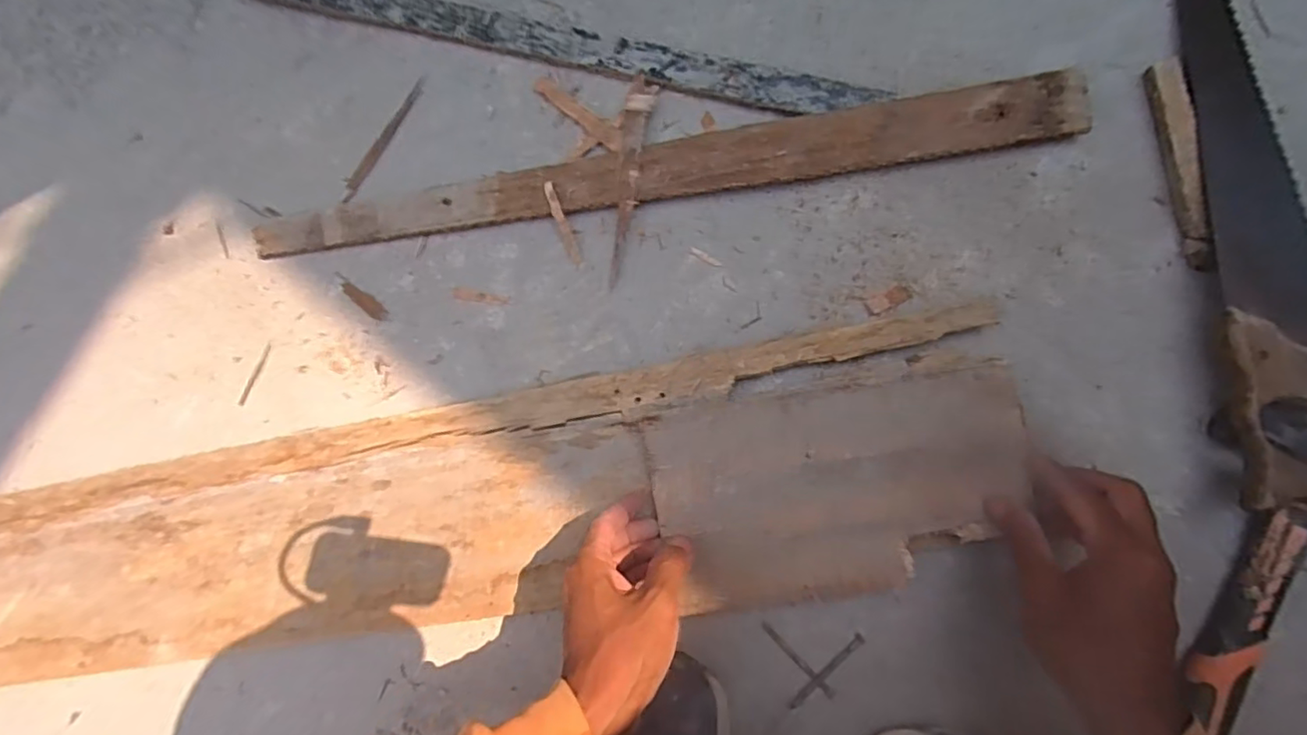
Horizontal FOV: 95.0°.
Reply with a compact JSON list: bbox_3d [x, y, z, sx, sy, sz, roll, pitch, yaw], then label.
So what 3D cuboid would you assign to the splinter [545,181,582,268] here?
[{"bbox_3d":[-0.073,-0.115,0.485,0.009,0.007,0.069,-19,106,8],"label":"splinter"}]

